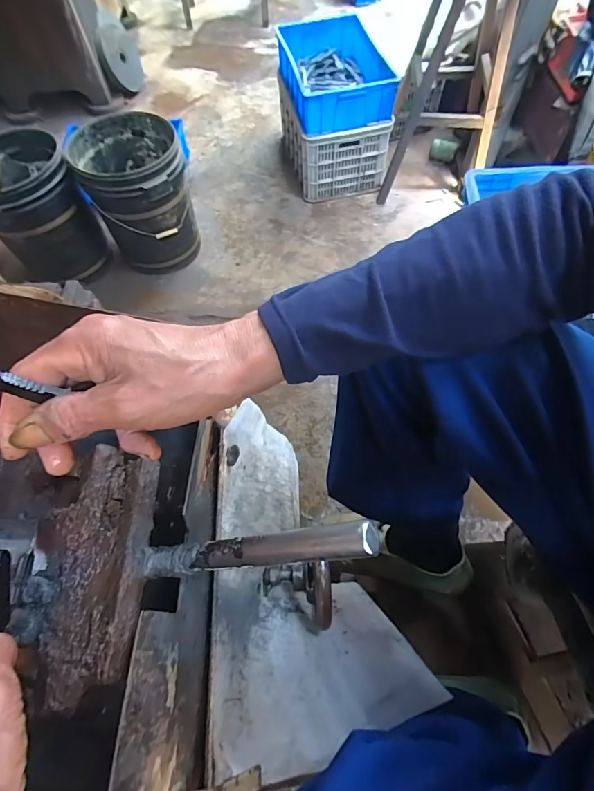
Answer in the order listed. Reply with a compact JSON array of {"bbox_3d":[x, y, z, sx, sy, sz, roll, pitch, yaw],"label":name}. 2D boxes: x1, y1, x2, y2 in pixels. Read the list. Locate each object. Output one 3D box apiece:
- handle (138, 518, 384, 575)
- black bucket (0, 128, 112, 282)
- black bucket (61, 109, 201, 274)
[{"bbox_3d":[-0.031,0.098,0.258,0.177,0.016,0.019,-18,57,30],"label":"handle"},{"bbox_3d":[-0.903,-0.648,1.456,0.306,0.376,0.340,-29,65,-13],"label":"black bucket"},{"bbox_3d":[-0.563,-0.704,1.494,0.352,0.419,0.370,-17,63,-7],"label":"black bucket"}]

